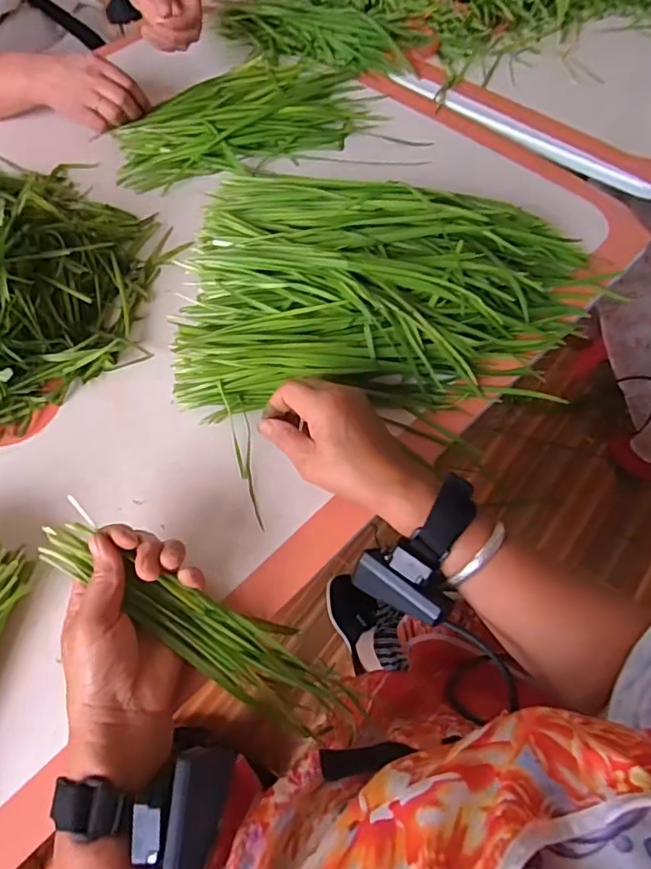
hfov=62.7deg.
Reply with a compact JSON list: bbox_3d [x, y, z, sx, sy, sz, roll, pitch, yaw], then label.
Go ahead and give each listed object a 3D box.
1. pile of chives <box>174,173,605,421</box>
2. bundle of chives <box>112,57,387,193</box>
[{"bbox_3d":[0.064,-0.141,0.493,0.377,0.065,0.230,-4,61,0],"label":"pile of chives"},{"bbox_3d":[-0.106,-0.406,0.669,0.309,0.032,0.193,-17,62,-7],"label":"bundle of chives"}]

